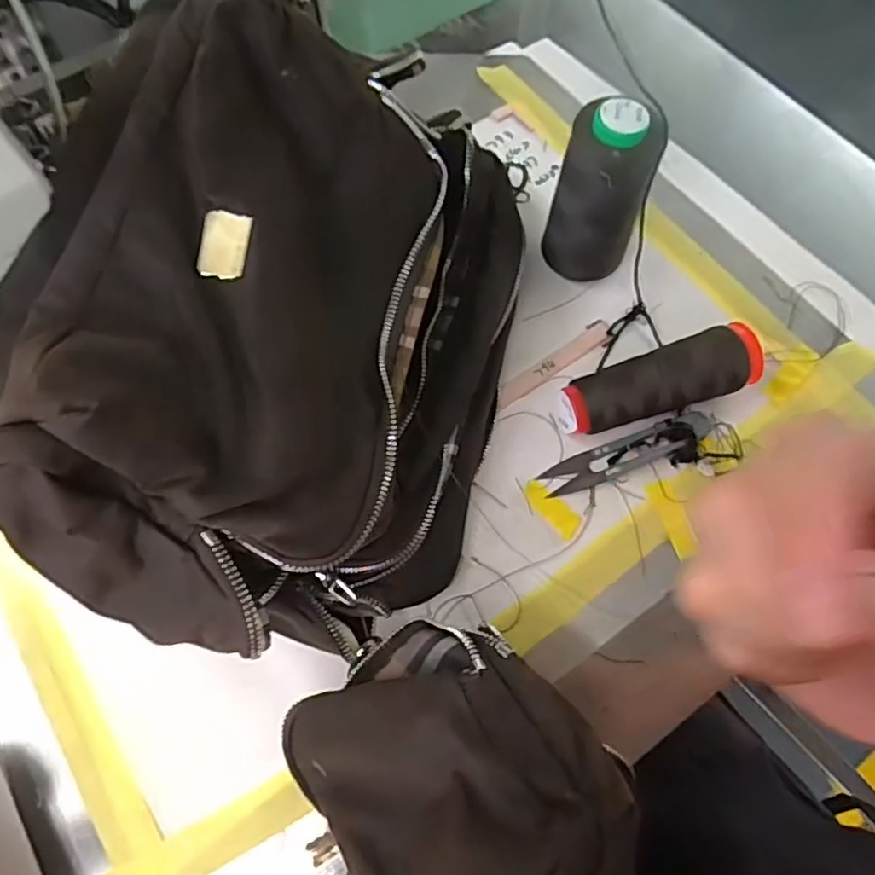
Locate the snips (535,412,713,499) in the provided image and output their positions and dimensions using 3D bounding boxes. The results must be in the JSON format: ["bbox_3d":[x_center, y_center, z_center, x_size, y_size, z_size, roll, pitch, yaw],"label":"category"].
[{"bbox_3d":[0.113,0.011,0.378,0.102,0.012,0.027,-16,67,-4],"label":"snips"}]

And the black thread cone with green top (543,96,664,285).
[{"bbox_3d":[0.097,-0.144,0.388,0.053,0.111,0.043,23,70,12],"label":"black thread cone with green top"}]

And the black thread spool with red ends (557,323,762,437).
[{"bbox_3d":[0.130,-0.030,0.381,0.112,0.041,0.038,-18,67,-5],"label":"black thread spool with red ends"}]

